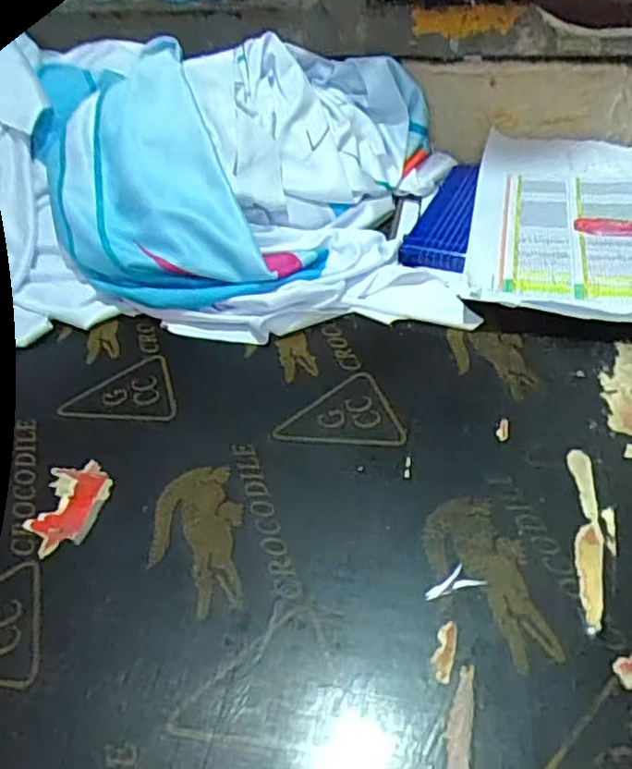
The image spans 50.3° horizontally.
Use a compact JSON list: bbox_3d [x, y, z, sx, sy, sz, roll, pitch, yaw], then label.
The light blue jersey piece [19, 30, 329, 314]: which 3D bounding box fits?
[{"bbox_3d":[-0.154,-0.186,0.610,0.184,0.054,0.328,-33,69,3],"label":"light blue jersey piece"}]

